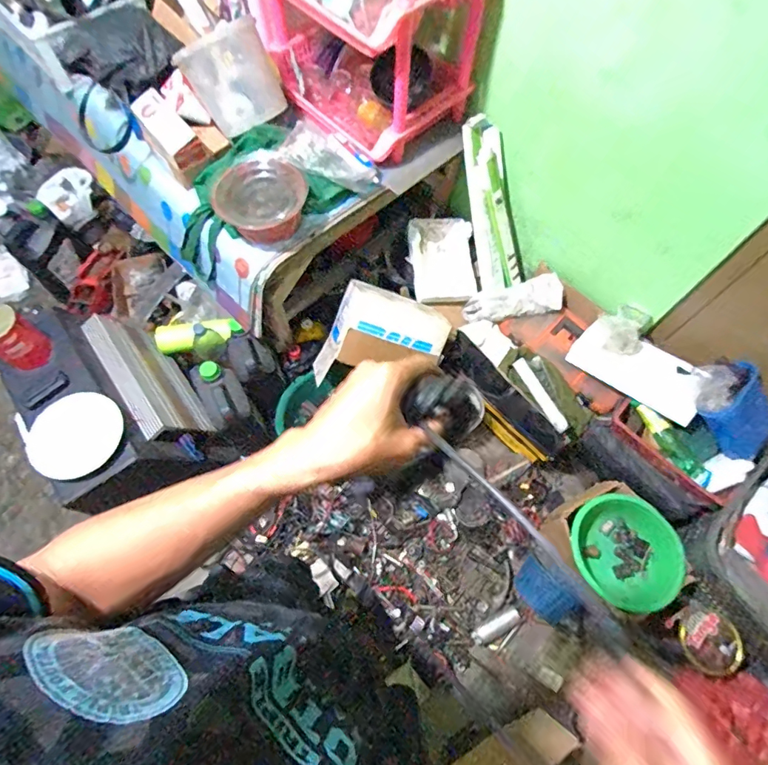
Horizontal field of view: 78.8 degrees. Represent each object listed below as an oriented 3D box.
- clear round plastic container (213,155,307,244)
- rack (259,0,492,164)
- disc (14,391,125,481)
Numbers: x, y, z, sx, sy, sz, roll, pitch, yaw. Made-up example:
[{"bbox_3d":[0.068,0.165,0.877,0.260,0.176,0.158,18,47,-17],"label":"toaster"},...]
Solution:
[{"bbox_3d":[-0.275,-0.423,1.073,0.189,0.078,0.189,40,103,3],"label":"clear round plastic container"},{"bbox_3d":[-0.035,-0.840,1.106,0.376,0.375,0.456,-38,71,-16],"label":"rack"},{"bbox_3d":[-0.736,0.125,1.120,0.202,0.015,0.192,5,73,-17],"label":"disc"}]

